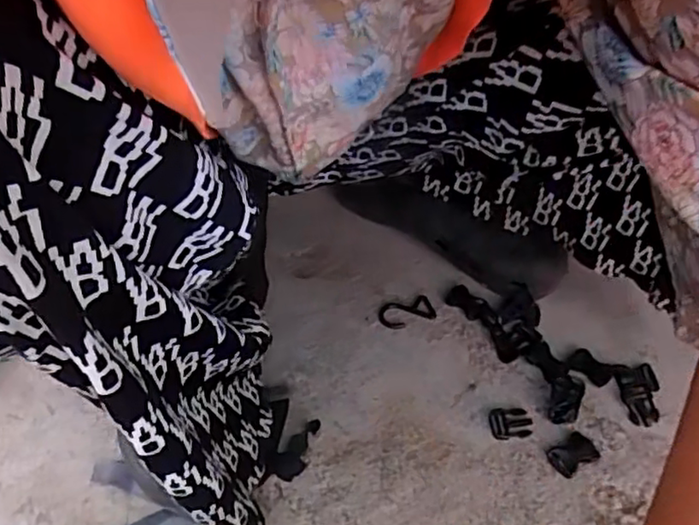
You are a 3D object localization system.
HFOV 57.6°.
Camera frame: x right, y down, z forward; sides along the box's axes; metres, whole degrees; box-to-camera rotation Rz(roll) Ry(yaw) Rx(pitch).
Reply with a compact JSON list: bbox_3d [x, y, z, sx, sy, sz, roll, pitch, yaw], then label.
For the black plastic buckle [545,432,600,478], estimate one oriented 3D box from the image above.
[{"bbox_3d":[0.178,0.153,0.508,0.039,0.008,0.026,-27,54,-19],"label":"black plastic buckle"}]

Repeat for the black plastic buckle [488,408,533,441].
[{"bbox_3d":[0.133,0.133,0.528,0.034,0.004,0.027,-5,50,-2],"label":"black plastic buckle"}]

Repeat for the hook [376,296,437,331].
[{"bbox_3d":[0.054,0.048,0.604,0.054,0.006,0.030,-16,52,-11],"label":"hook"}]

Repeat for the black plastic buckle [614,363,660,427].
[{"bbox_3d":[0.251,0.114,0.548,0.034,0.010,0.057,-2,50,1],"label":"black plastic buckle"}]

